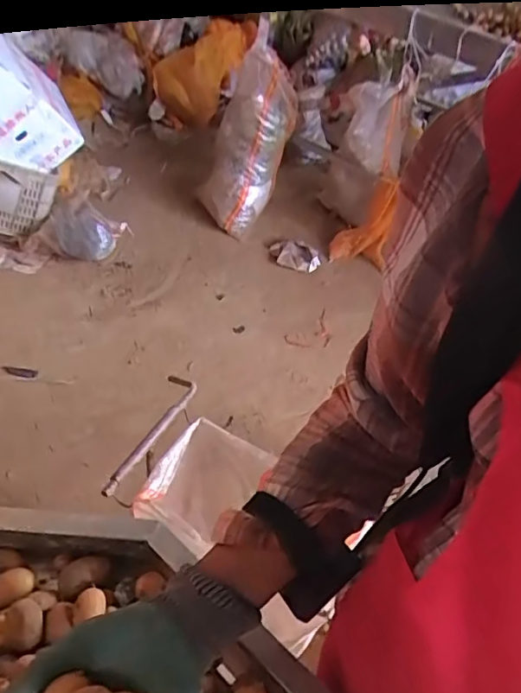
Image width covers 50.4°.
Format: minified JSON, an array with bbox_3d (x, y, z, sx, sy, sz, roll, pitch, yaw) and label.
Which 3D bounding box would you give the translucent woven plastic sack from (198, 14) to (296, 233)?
[{"bbox_3d":[-0.030,-0.593,1.554,0.217,0.443,0.261,9,44,3],"label":"translucent woven plastic sack"}]

